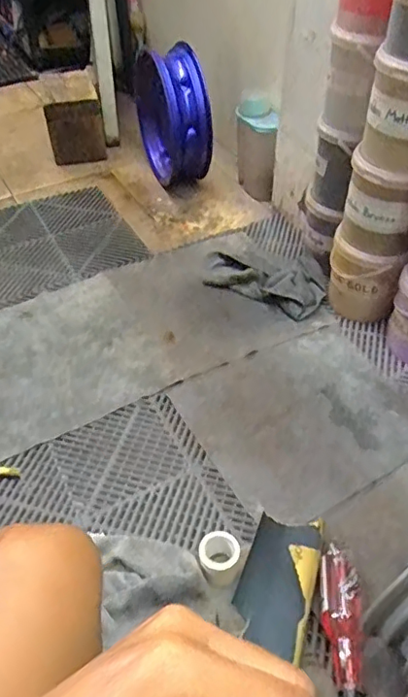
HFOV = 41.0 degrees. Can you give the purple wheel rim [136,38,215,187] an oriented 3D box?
[{"bbox_3d":[-0.087,-0.645,1.540,0.157,0.348,0.308,-10,46,-10],"label":"purple wheel rim"}]

